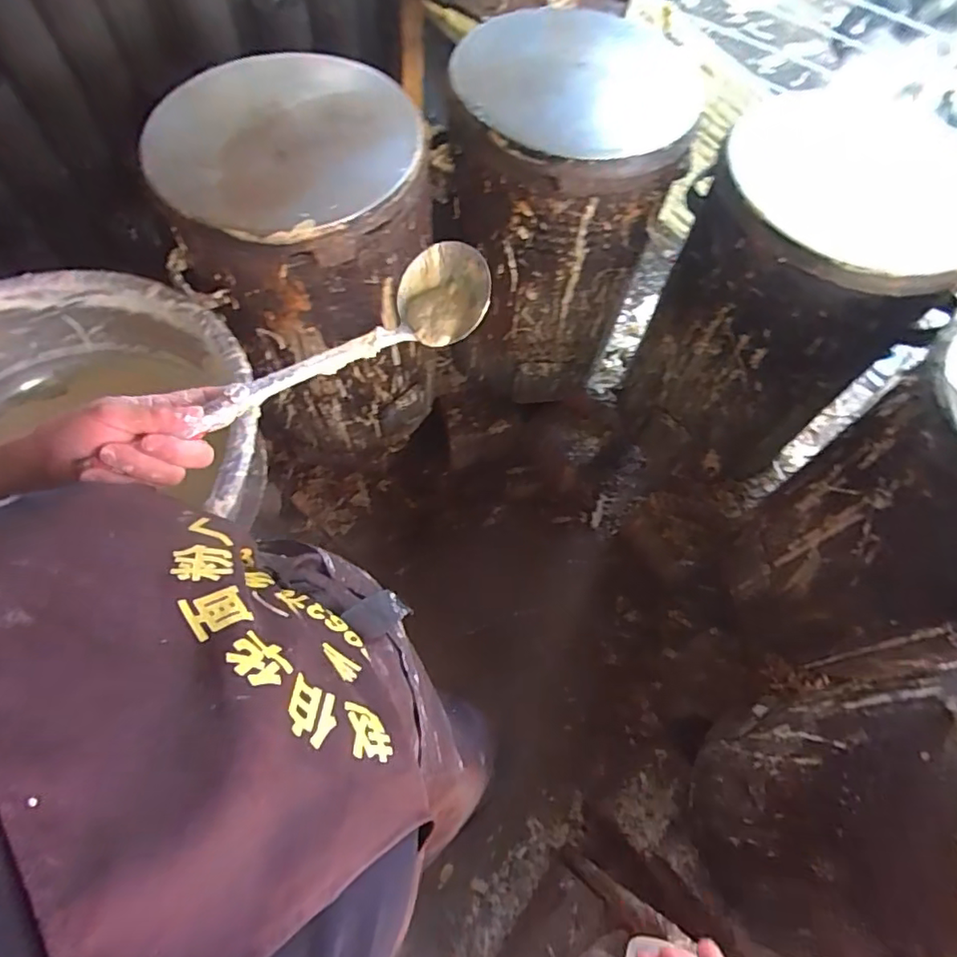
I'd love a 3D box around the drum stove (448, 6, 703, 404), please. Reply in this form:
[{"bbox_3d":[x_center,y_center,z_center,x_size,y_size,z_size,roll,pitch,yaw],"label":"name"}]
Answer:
[{"bbox_3d":[0.135,-0.474,1.118,0.345,0.601,0.361,3,65,0],"label":"drum stove"}]

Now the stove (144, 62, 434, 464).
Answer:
[{"bbox_3d":[-0.266,-0.335,1.091,0.374,0.669,0.380,2,65,-1],"label":"stove"}]

